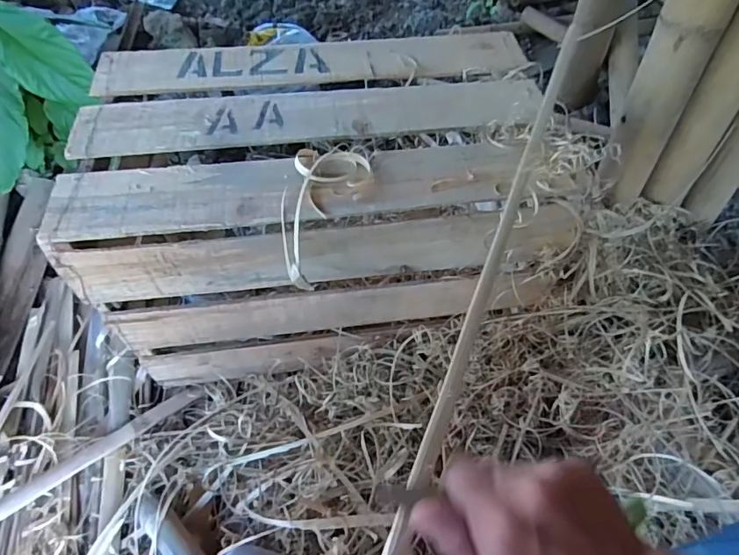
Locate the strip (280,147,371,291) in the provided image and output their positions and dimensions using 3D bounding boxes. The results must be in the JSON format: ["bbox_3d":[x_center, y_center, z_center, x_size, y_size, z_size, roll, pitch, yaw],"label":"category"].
[{"bbox_3d":[-0.057,-0.072,0.536,0.085,0.039,0.170,13,71,9],"label":"strip"}]

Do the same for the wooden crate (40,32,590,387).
[{"bbox_3d":[-0.065,-0.101,0.724,0.574,0.315,0.354,-6,54,-4],"label":"wooden crate"}]

